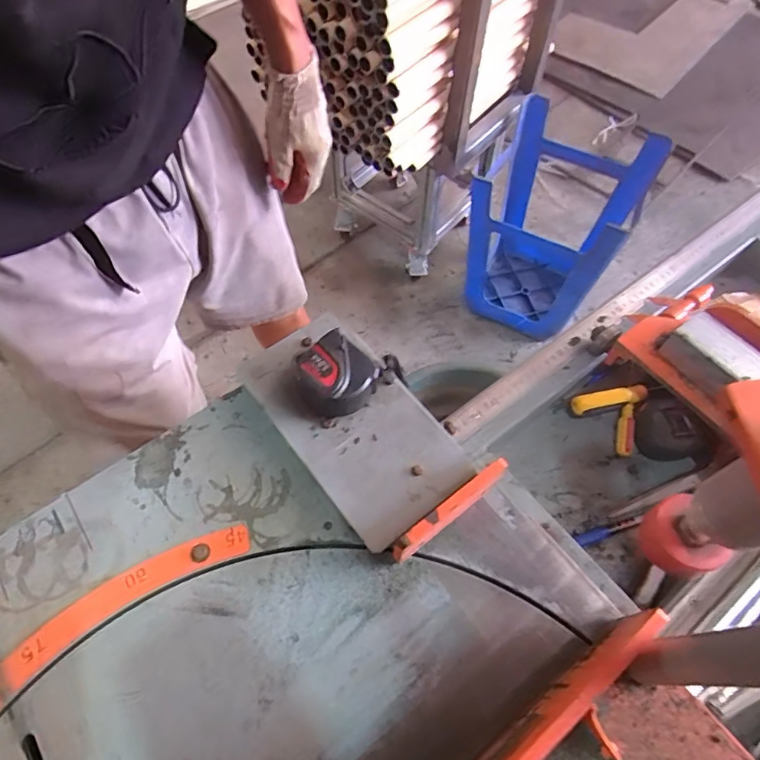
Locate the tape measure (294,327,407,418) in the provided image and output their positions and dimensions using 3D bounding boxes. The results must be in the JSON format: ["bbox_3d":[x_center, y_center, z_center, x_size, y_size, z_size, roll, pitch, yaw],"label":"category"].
[{"bbox_3d":[-0.026,-0.010,0.442,0.083,0.034,0.062,-27,63,-15],"label":"tape measure"}]

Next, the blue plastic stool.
[{"bbox_3d":[0.405,-0.347,1.286,0.328,0.423,0.332,27,64,14],"label":"blue plastic stool"}]

